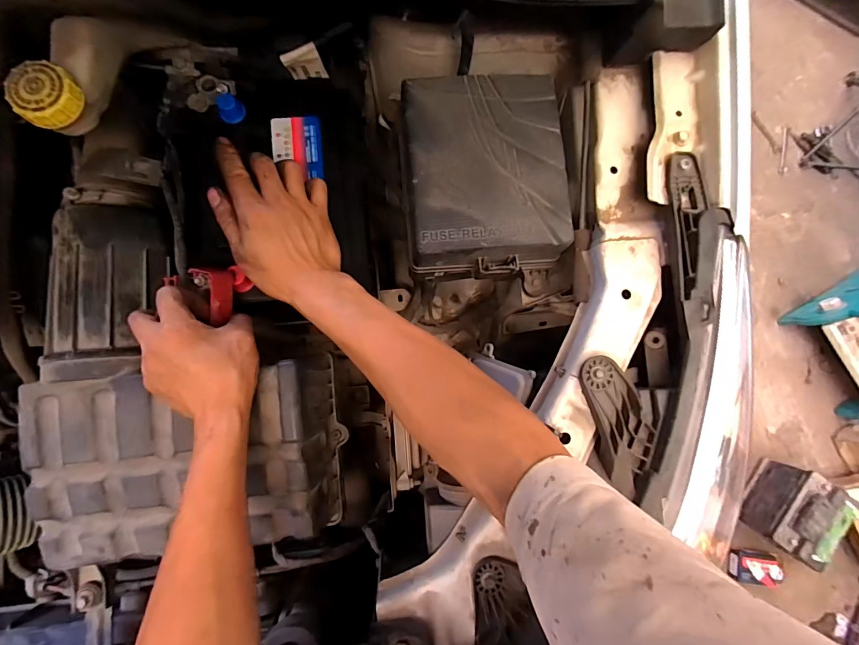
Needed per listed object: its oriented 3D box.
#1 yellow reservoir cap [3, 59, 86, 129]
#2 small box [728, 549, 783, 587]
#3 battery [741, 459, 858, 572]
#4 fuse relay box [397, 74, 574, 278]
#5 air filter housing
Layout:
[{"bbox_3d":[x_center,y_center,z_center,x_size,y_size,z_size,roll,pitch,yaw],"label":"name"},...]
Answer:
[{"bbox_3d":[-0.328,-0.194,0.340,0.043,0.024,0.051,41,83,1],"label":"yellow reservoir cap"},{"bbox_3d":[1.064,0.799,1.288,0.186,0.029,0.092,11,83,-3],"label":"small box"},{"bbox_3d":[1.136,0.588,1.242,0.173,0.197,0.247,31,82,-1],"label":"battery"},{"bbox_3d":[0.054,-0.149,0.413,0.165,0.059,0.197,-6,84,-5],"label":"fuse relay box"},{"bbox_3d":[-0.240,0.127,0.418,0.272,0.108,0.188,-5,84,-5],"label":"air filter housing"}]

